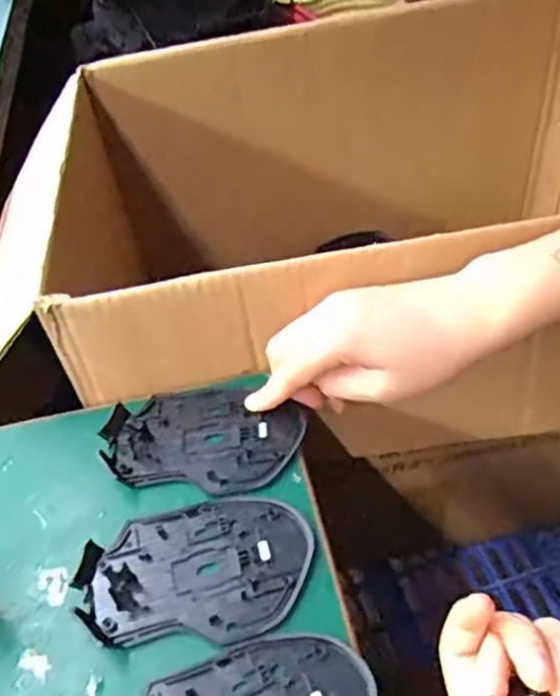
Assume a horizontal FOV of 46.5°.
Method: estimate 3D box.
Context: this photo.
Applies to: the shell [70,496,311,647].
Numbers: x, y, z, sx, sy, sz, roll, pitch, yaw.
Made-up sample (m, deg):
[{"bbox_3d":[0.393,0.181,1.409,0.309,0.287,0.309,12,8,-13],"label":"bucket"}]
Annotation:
[{"bbox_3d":[-0.043,0.109,0.329,0.114,0.009,0.073,-3,47,5],"label":"shell"}]

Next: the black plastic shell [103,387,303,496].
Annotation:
[{"bbox_3d":[-0.046,0.052,0.386,0.113,0.009,0.070,5,48,12],"label":"black plastic shell"}]

